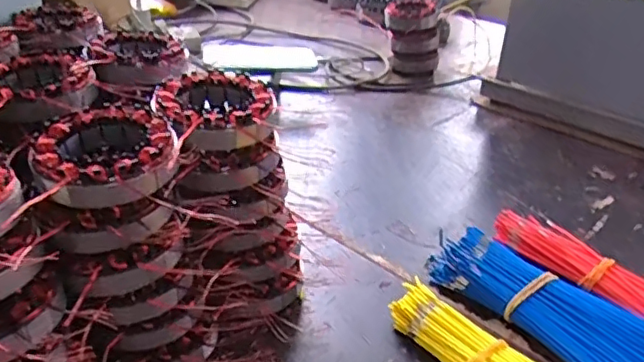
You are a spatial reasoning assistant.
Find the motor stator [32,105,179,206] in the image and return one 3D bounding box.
[{"bbox_3d":[-0.137,-0.016,0.383,0.085,0.029,0.096,-5,30,-15],"label":"motor stator"}]

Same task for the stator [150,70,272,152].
[{"bbox_3d":[-0.079,-0.053,0.442,0.082,0.030,0.086,-4,30,-13],"label":"stator"}]

